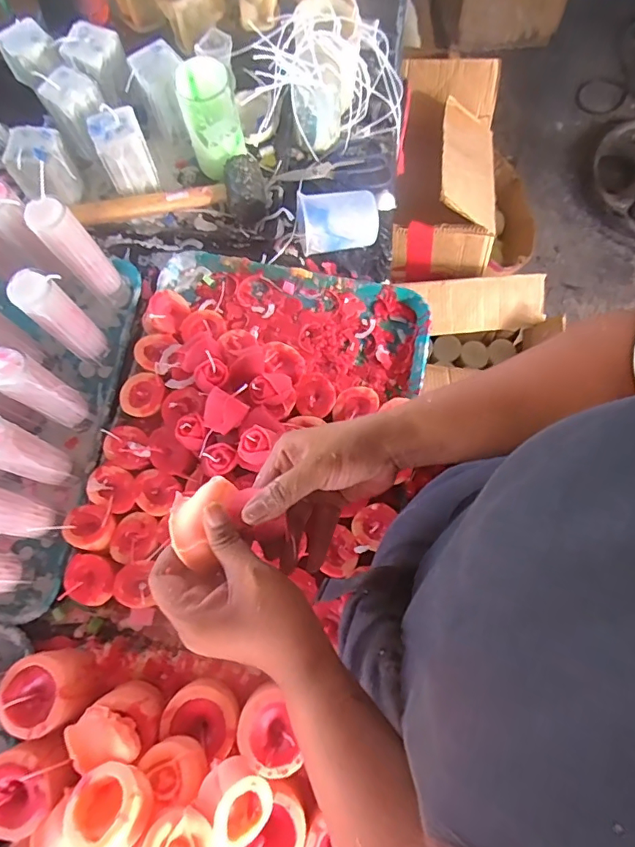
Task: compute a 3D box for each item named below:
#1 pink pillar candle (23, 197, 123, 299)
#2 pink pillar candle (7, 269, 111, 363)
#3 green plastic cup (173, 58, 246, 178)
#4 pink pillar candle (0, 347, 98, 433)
[{"bbox_3d":[-0.264,-0.187,0.539,0.043,0.130,0.036,-36,76,-10],"label":"pink pillar candle"},{"bbox_3d":[-0.270,-0.110,0.523,0.035,0.140,0.041,40,77,11],"label":"pink pillar candle"},{"bbox_3d":[-0.134,-0.385,0.628,0.068,0.128,0.065,0,73,0],"label":"green plastic cup"},{"bbox_3d":[-0.279,-0.030,0.510,0.036,0.167,0.041,36,76,10],"label":"pink pillar candle"}]

